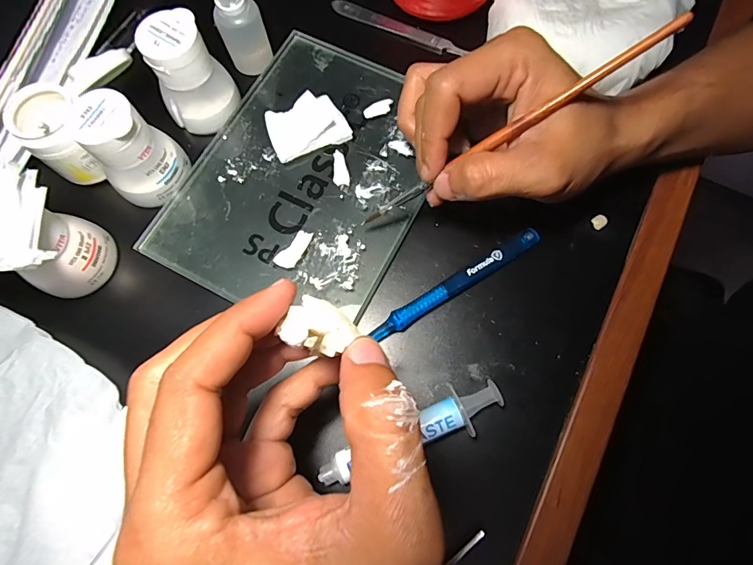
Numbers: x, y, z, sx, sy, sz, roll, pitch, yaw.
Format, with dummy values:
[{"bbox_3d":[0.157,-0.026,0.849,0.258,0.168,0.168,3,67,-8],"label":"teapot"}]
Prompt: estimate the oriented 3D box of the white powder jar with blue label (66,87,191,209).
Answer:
[{"bbox_3d":[-0.149,-0.082,0.253,0.046,0.056,0.039,-42,78,-11],"label":"white powder jar with blue label"}]

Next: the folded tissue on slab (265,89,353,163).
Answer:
[{"bbox_3d":[-0.047,-0.107,0.282,0.052,0.014,0.040,-22,75,-6],"label":"folded tissue on slab"}]

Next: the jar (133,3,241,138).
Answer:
[{"bbox_3d":[-0.122,-0.138,0.268,0.048,0.053,0.040,-27,75,-8],"label":"jar"}]

